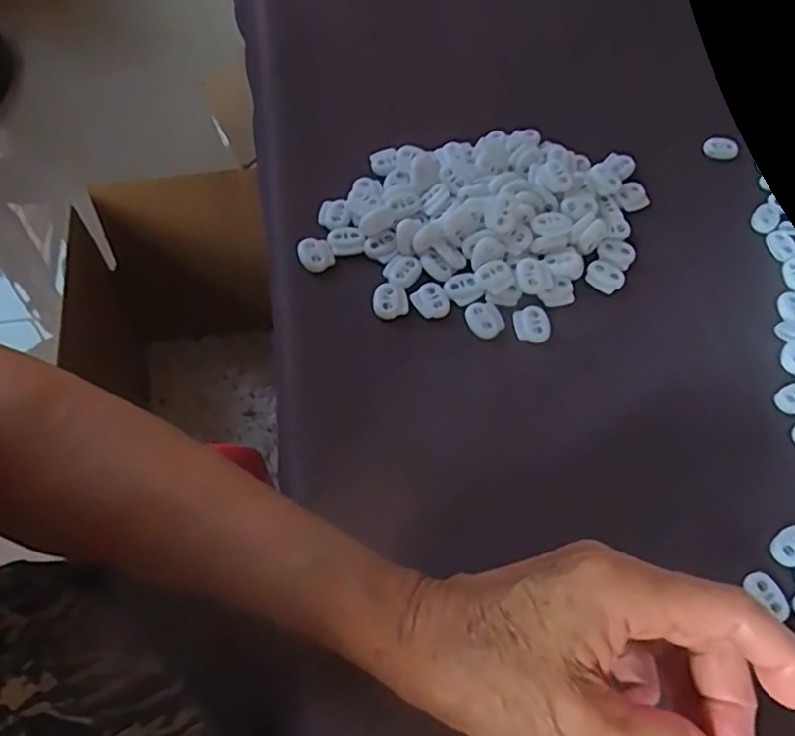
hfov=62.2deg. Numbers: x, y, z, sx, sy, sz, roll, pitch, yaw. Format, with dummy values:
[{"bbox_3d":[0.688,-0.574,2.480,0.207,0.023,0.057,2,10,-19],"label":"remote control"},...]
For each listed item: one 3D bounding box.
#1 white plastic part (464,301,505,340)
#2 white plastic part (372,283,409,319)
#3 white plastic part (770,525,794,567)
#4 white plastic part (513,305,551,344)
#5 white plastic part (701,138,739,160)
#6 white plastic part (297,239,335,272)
[{"bbox_3d":[0.049,-0.028,0.368,0.020,0.004,0.022,-21,64,-15],"label":"white plastic part"},{"bbox_3d":[-0.004,-0.038,0.371,0.020,0.005,0.020,-5,61,-7],"label":"white plastic part"},{"bbox_3d":[0.188,0.084,0.312,0.022,0.004,0.015,-26,65,-17],"label":"white plastic part"},{"bbox_3d":[0.075,-0.024,0.368,0.020,0.005,0.021,-4,61,-6],"label":"white plastic part"},{"bbox_3d":[0.218,-0.148,0.445,0.022,0.009,0.011,7,60,0],"label":"white plastic part"},{"bbox_3d":[-0.047,-0.066,0.384,0.019,0.007,0.020,-23,64,-16],"label":"white plastic part"}]

